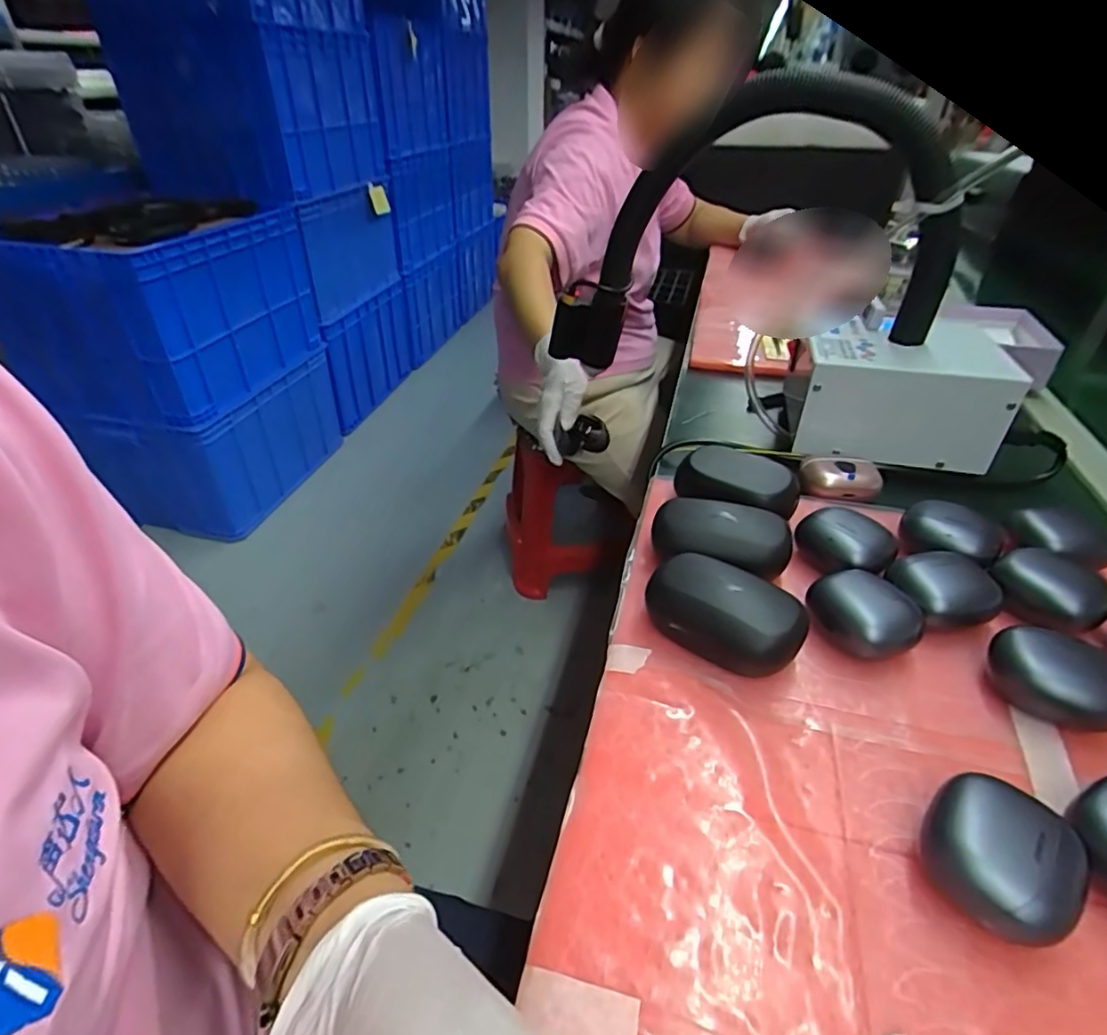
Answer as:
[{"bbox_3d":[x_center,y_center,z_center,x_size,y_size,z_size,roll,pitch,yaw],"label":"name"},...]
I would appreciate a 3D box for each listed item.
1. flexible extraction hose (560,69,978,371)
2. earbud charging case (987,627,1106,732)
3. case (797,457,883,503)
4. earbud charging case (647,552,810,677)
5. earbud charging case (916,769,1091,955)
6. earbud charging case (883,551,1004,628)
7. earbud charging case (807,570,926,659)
[{"bbox_3d":[0.154,-0.223,0.510,0.215,0.223,0.263,-18,40,-23],"label":"flexible extraction hose"},{"bbox_3d":[0.261,0.084,0.305,0.039,0.029,0.059,-31,44,-33],"label":"earbud charging case"},{"bbox_3d":[0.225,-0.031,0.464,0.059,0.020,0.035,7,37,9],"label":"case"},{"bbox_3d":[0.096,0.055,0.333,0.084,0.038,0.052,23,42,29],"label":"earbud charging case"},{"bbox_3d":[0.176,0.133,0.231,0.052,0.030,0.050,-29,46,-34],"label":"earbud charging case"},{"bbox_3d":[0.234,0.045,0.355,0.055,0.028,0.042,-1,37,-3],"label":"earbud charging case"},{"bbox_3d":[0.175,0.056,0.334,0.040,0.031,0.055,-29,46,-34],"label":"earbud charging case"}]

